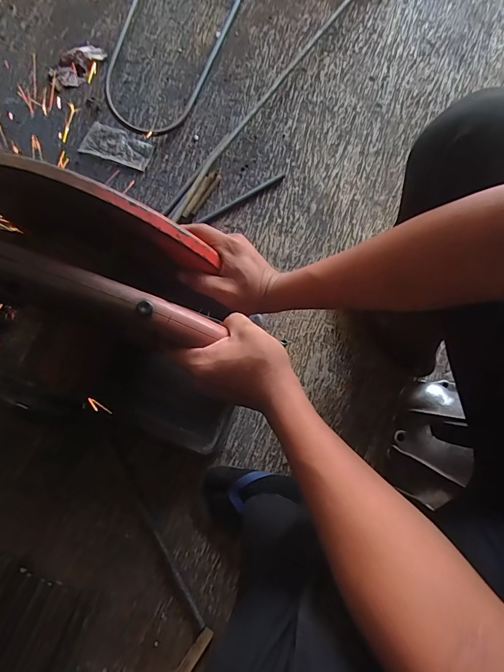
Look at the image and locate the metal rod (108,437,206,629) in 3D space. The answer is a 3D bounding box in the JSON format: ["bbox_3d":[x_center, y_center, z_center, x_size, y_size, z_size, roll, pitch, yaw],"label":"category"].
[{"bbox_3d":[-0.163,0.320,0.633,0.016,0.006,0.326,-29,80,-8],"label":"metal rod"}]

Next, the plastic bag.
[{"bbox_3d":[-0.279,-0.399,0.794,0.142,0.006,0.074,19,77,3],"label":"plastic bag"}]

